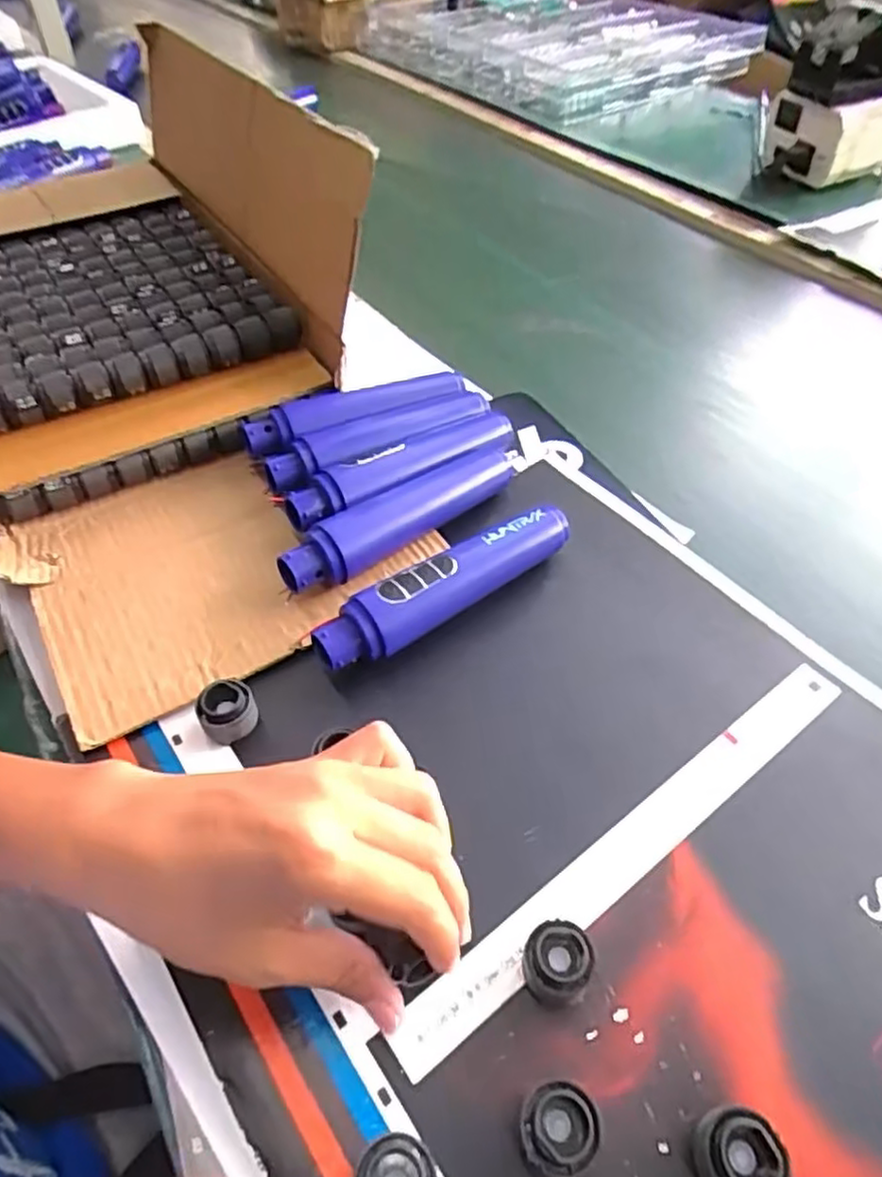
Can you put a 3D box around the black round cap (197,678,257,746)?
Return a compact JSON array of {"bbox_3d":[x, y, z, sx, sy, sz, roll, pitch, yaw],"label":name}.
[{"bbox_3d":[-0.112,0.066,0.370,0.028,0.019,0.030,-1,50,1],"label":"black round cap"}]

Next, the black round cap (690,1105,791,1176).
[{"bbox_3d":[0.107,0.204,0.253,0.025,0.028,0.027,0,49,0],"label":"black round cap"}]

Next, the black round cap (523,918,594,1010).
[{"bbox_3d":[0.049,0.157,0.295,0.026,0.024,0.027,-1,50,1],"label":"black round cap"}]

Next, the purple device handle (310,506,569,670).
[{"bbox_3d":[0.006,-0.004,0.423,0.175,0.035,0.030,-32,56,-23],"label":"purple device handle"}]

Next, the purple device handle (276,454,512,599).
[{"bbox_3d":[-0.023,-0.047,0.458,0.178,0.035,0.029,-34,57,-24],"label":"purple device handle"}]

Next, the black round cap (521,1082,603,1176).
[{"bbox_3d":[0.043,0.200,0.259,0.028,0.025,0.026,-1,50,1],"label":"black round cap"}]

